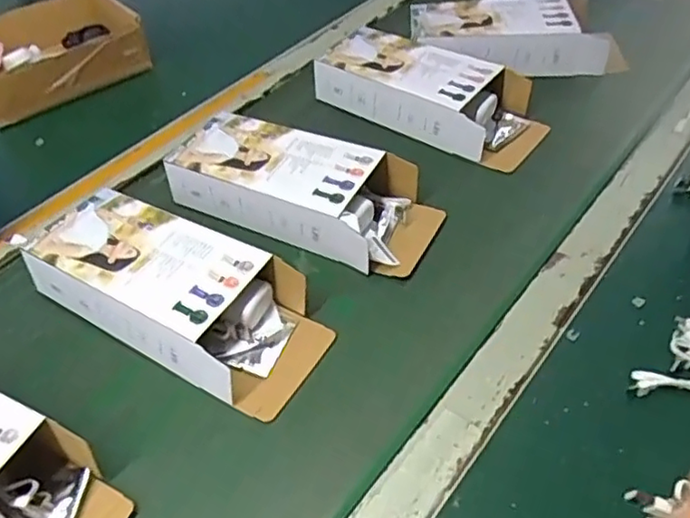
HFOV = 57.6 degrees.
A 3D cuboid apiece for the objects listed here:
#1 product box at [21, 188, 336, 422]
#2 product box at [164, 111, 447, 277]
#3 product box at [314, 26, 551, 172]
[{"bbox_3d":[-0.136,0.025,0.512,0.245,0.050,0.108,21,52,20],"label":"product box"},{"bbox_3d":[-0.039,-0.067,0.599,0.254,0.057,0.103,20,51,20],"label":"product box"},{"bbox_3d":[0.094,-0.188,0.697,0.248,0.052,0.104,27,54,25],"label":"product box"}]

